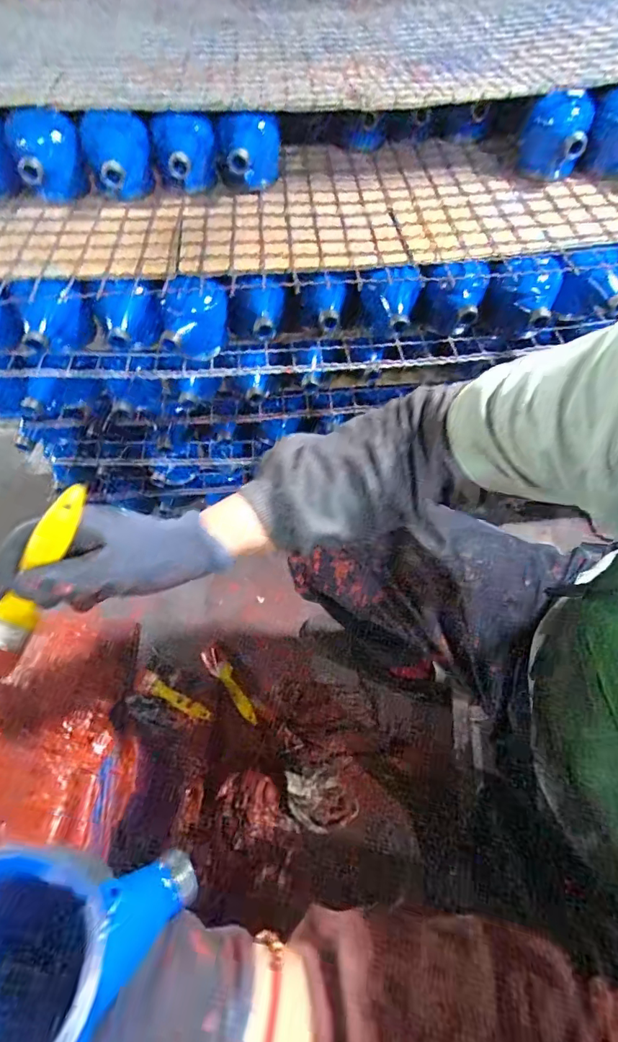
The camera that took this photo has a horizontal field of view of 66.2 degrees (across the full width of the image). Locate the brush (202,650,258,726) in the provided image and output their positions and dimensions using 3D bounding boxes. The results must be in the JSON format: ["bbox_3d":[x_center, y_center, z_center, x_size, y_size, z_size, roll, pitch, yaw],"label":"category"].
[{"bbox_3d":[-0.131,0.275,0.801,0.032,0.010,0.150,-36,62,-22],"label":"brush"}]

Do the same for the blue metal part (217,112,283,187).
[{"bbox_3d":[-0.074,-0.466,0.601,0.081,0.078,0.053,-6,55,-3],"label":"blue metal part"}]

